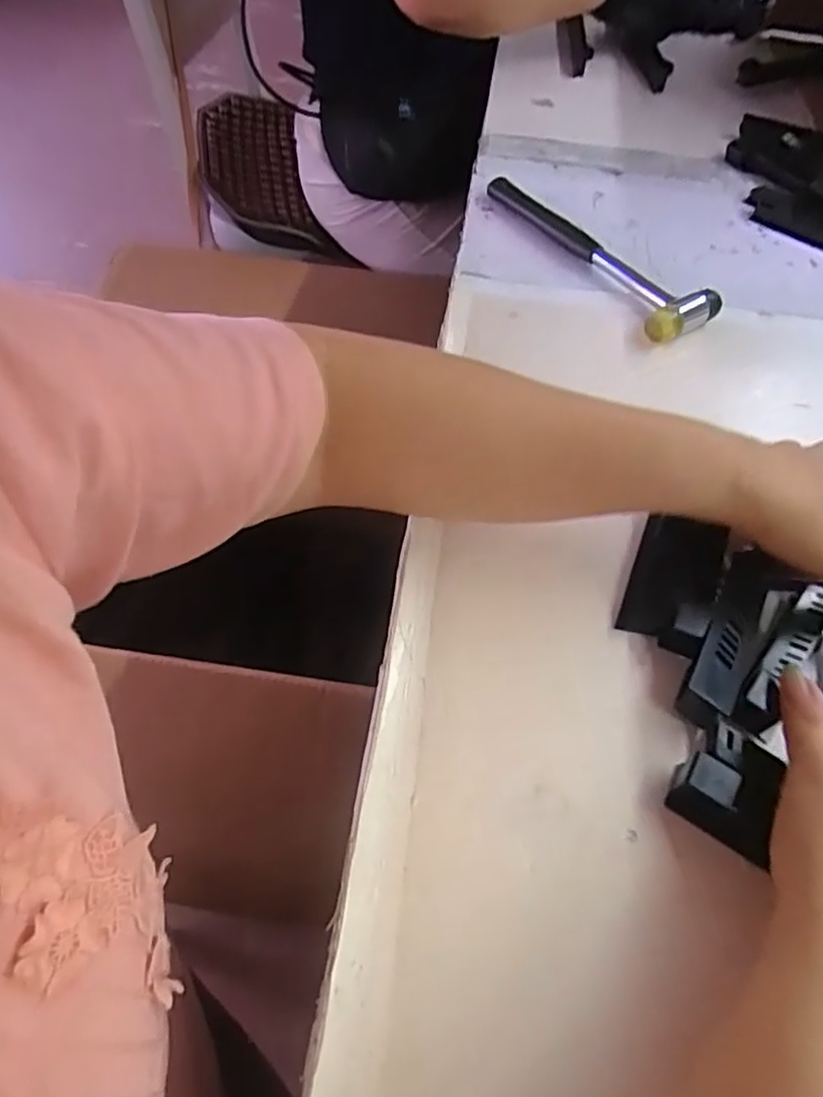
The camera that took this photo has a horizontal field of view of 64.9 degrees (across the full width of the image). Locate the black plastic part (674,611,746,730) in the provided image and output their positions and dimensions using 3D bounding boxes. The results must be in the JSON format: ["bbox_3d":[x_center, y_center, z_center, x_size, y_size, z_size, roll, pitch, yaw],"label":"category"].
[{"bbox_3d":[0.150,0.058,0.318,0.024,0.024,0.058,29,59,17],"label":"black plastic part"}]

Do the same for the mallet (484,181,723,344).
[{"bbox_3d":[0.149,-0.251,0.536,0.060,0.023,0.238,-25,60,-18],"label":"mallet"}]

